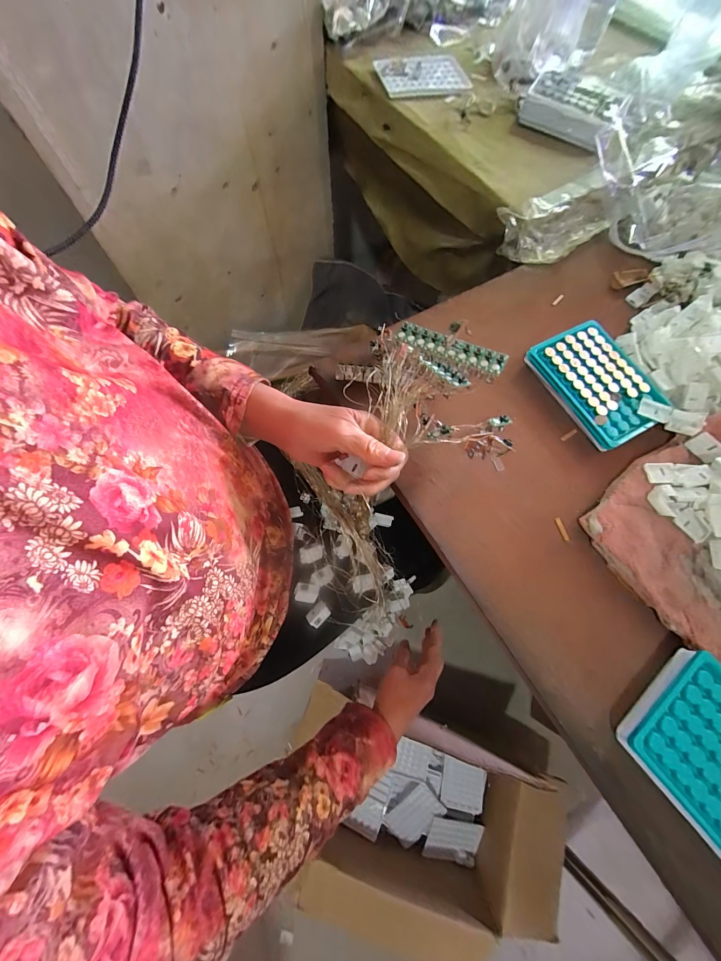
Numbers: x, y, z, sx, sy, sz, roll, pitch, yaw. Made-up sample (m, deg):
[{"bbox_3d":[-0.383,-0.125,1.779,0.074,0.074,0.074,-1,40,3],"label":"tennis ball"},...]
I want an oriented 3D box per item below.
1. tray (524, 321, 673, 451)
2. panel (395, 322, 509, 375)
[{"bbox_3d":[0.254,-0.104,0.346,0.094,0.019,0.130,-25,73,-11],"label":"tray"},{"bbox_3d":[0.074,-0.112,0.273,0.094,0.004,0.018,28,90,19],"label":"panel"}]

